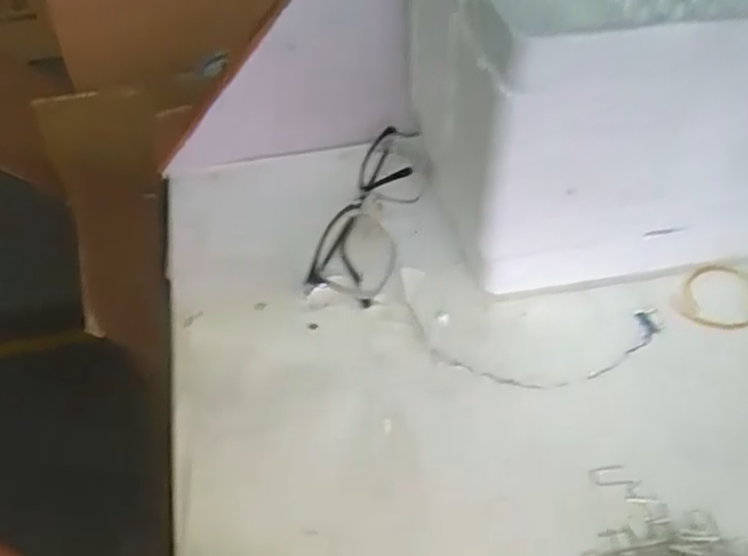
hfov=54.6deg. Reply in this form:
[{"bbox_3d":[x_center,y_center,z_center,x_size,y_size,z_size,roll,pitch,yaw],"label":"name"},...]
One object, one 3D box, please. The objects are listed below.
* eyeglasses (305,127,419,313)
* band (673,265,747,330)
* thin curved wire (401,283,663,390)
[{"bbox_3d":[-0.002,-0.040,0.424,0.045,0.030,0.136,8,45,11],"label":"eyeglasses"},{"bbox_3d":[0.187,0.010,0.387,0.040,0.004,0.052,25,50,26],"label":"band"},{"bbox_3d":[0.080,0.031,0.370,0.135,0.004,0.060,4,44,6],"label":"thin curved wire"}]

